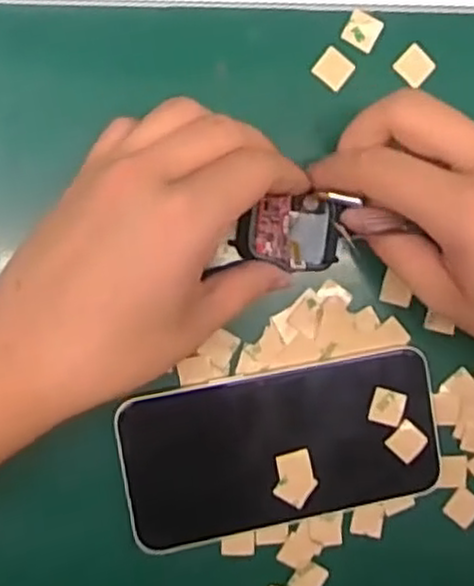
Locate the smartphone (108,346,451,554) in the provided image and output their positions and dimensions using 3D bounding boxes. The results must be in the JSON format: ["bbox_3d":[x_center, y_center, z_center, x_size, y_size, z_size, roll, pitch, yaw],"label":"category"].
[{"bbox_3d":[0.022,0.071,0.334,0.144,0.008,0.070,-10,94,-7],"label":"smartphone"}]

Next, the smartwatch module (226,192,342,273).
[{"bbox_3d":[0.024,-0.027,0.329,0.044,0.018,0.033,1,93,-7],"label":"smartwatch module"}]

